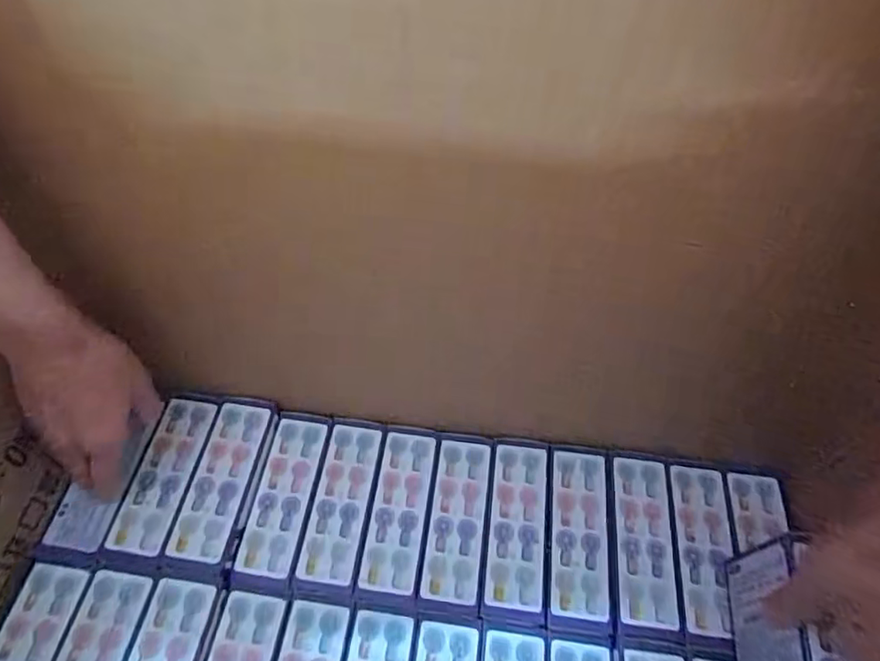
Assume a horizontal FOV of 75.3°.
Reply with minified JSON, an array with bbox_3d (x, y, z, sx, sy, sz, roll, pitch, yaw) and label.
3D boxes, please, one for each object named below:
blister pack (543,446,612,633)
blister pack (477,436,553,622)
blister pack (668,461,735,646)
[{"bbox_3d":[0.105,0.152,0.431,0.047,0.009,0.129,8,58,3],"label":"blister pack"},{"bbox_3d":[0.059,0.148,0.438,0.046,0.008,0.134,7,58,3],"label":"blister pack"},{"bbox_3d":[0.201,0.162,0.429,0.047,0.005,0.126,7,58,2],"label":"blister pack"}]

